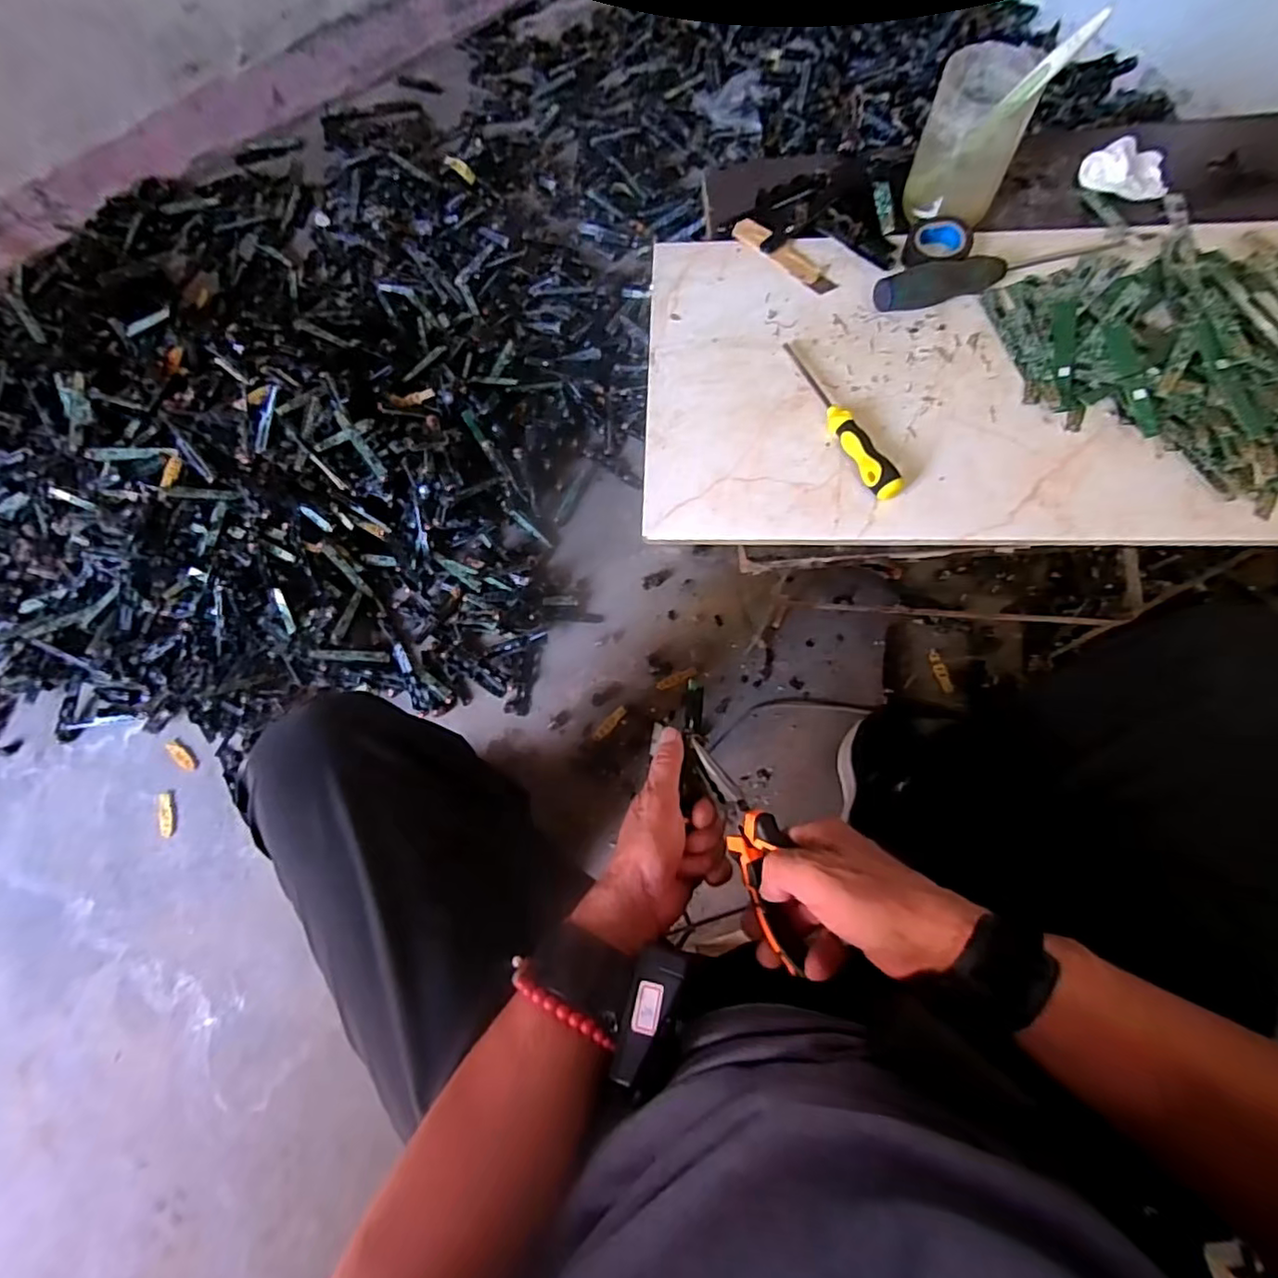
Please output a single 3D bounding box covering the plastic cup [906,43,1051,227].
[{"bbox_3d":[0.276,-0.420,0.507,0.077,0.113,0.083,-1,73,3],"label":"plastic cup"}]

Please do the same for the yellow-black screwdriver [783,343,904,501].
[{"bbox_3d":[0.158,-0.177,0.481,0.021,0.024,0.160,-21,71,-5],"label":"yellow-black screwdriver"}]

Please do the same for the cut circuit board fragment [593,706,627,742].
[{"bbox_3d":[-0.043,0.124,0.899,0.062,0.004,0.016,-43,74,-12],"label":"cut circuit board fragment"}]

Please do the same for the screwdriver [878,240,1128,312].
[{"bbox_3d":[0.304,-0.308,0.511,0.224,0.030,0.026,-15,70,-3],"label":"screwdriver"}]

